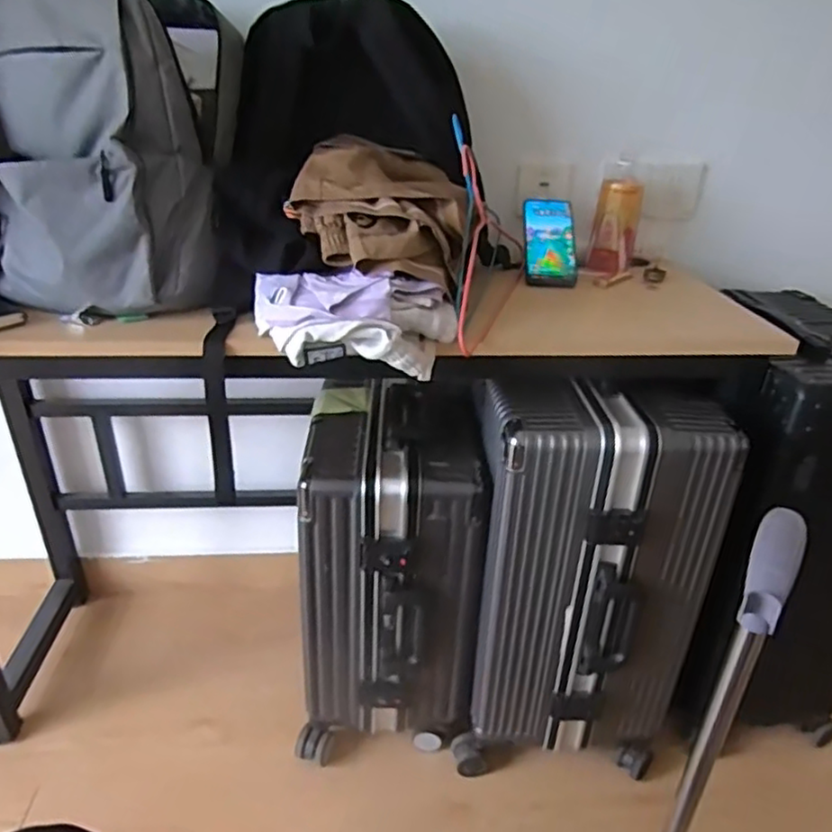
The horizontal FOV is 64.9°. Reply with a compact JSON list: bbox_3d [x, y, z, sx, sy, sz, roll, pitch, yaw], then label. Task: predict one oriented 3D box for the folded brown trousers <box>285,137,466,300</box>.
[{"bbox_3d":[-0.044,-0.252,0.802,0.203,0.121,0.223,5,28,3],"label":"folded brown trousers"}]

